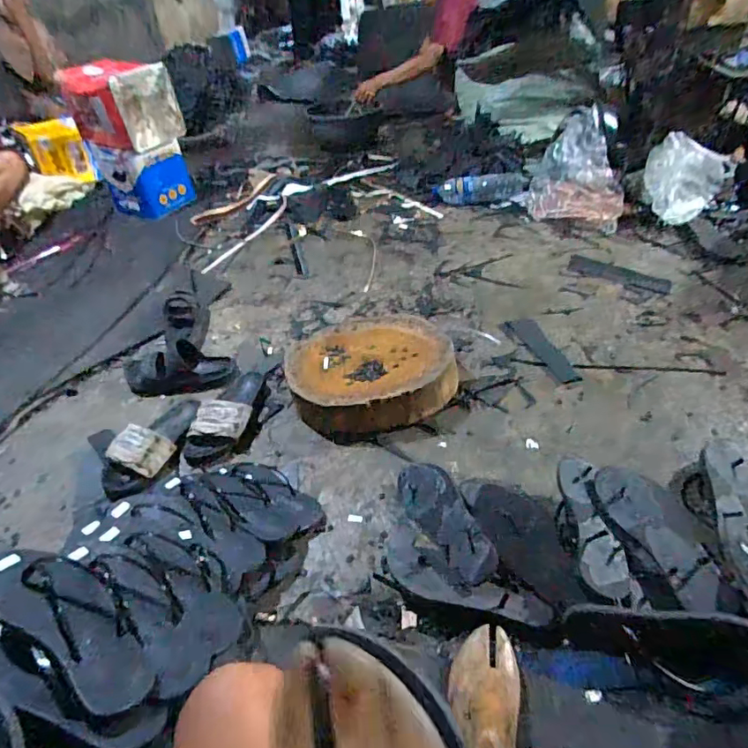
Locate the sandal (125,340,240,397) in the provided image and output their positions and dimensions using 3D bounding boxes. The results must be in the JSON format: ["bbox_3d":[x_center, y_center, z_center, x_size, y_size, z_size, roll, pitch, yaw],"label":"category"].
[{"bbox_3d":[-0.473,-0.010,1.207,0.291,0.080,0.105,0,40,6],"label":"sandal"}]

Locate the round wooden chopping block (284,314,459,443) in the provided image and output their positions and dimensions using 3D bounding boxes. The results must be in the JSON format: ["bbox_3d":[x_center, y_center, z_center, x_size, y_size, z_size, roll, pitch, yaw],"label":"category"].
[{"bbox_3d":[-0.009,-0.013,1.121,0.347,0.085,0.336,-3,40,3],"label":"round wooden chopping block"}]

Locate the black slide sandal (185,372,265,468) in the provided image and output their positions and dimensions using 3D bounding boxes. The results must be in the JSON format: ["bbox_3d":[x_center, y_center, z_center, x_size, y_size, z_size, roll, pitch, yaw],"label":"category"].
[{"bbox_3d":[-0.315,0.078,1.093,0.120,0.079,0.272,0,40,6],"label":"black slide sandal"}]

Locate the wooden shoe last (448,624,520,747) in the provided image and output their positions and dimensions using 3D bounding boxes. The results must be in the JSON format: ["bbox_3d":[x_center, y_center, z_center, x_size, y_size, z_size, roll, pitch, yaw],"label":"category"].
[{"bbox_3d":[0.132,0.399,0.580,0.084,0.076,0.244,0,28,6],"label":"wooden shoe last"}]

